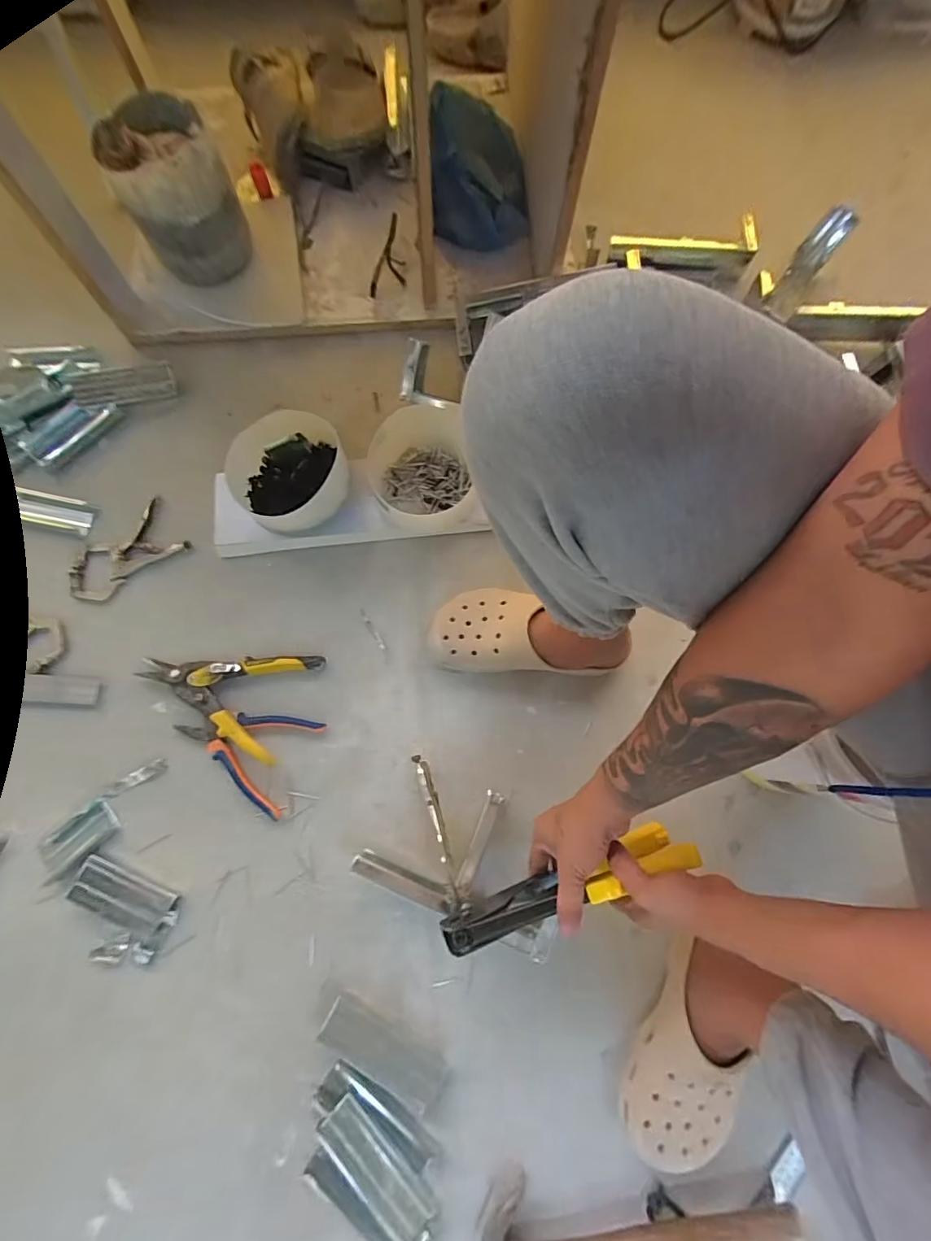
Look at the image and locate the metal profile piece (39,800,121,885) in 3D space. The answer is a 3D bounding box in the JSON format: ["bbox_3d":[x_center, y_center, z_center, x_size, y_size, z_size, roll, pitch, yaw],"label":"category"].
[{"bbox_3d":[-0.477,0.266,0.600,0.053,0.011,0.092,44,79,9],"label":"metal profile piece"}]

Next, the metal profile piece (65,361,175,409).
[{"bbox_3d":[-0.529,-0.364,0.758,0.149,0.019,0.060,-14,77,-5],"label":"metal profile piece"}]

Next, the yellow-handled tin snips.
[{"bbox_3d":[-0.308,0.111,0.629,0.232,0.025,0.133,0,76,-1],"label":"yellow-handled tin snips"}]

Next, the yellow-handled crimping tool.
[{"bbox_3d":[0.096,0.262,0.478,0.246,0.078,0.030,-22,77,-1],"label":"yellow-handled crimping tool"}]

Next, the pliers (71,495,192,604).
[{"bbox_3d":[-0.484,-0.091,0.693,0.161,0.014,0.097,-41,80,-10],"label":"pliers"}]

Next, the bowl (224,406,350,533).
[{"bbox_3d":[-0.239,-0.195,0.679,0.159,0.098,0.138,-18,77,-6],"label":"bowl"}]

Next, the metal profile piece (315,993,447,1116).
[{"bbox_3d":[-0.092,0.478,0.545,0.140,0.015,0.050,31,77,6],"label":"metal profile piece"}]

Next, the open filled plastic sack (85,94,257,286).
[{"bbox_3d":[-0.417,-0.614,0.730,0.149,0.171,0.139,-23,78,-7],"label":"open filled plastic sack"}]

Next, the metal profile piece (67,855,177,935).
[{"bbox_3d":[-0.404,0.329,0.582,0.125,0.008,0.050,23,77,4],"label":"metal profile piece"}]

